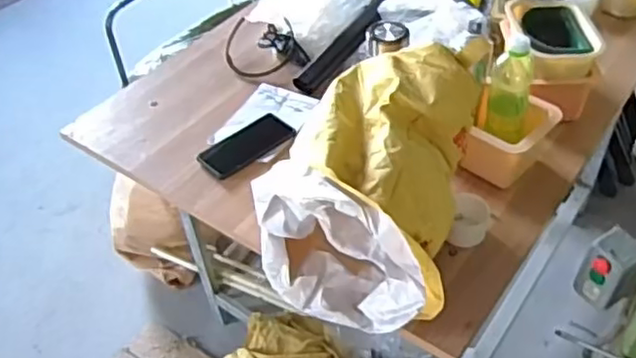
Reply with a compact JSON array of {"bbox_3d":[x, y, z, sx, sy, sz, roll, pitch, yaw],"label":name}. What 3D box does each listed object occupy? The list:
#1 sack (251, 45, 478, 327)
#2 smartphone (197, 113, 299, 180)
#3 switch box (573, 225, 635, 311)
[{"bbox_3d":[0.064,-0.002,0.857,0.240,0.202,0.337,8,47,13],"label":"sack"},{"bbox_3d":[-0.123,-0.060,1.114,0.173,0.011,0.083,-37,53,-28],"label":"smartphone"},{"bbox_3d":[0.343,0.104,0.753,0.060,0.081,0.065,-29,51,-24],"label":"switch box"}]

